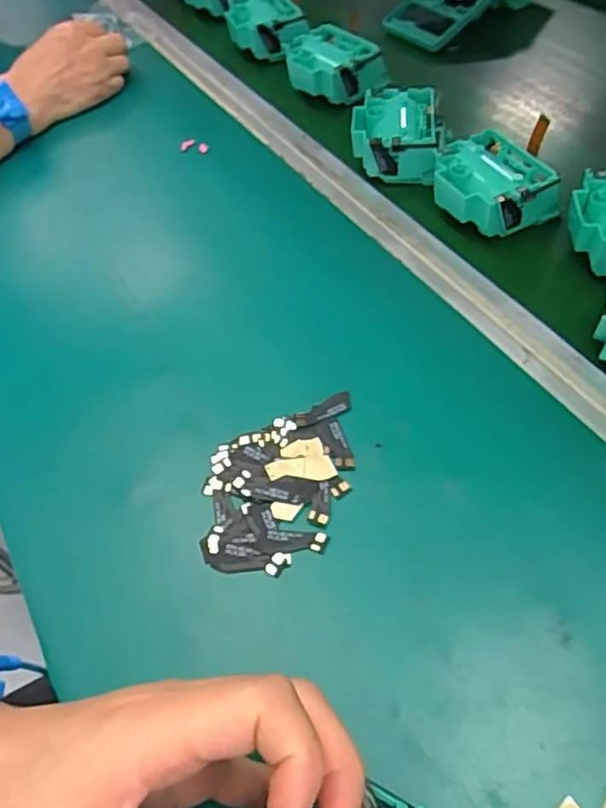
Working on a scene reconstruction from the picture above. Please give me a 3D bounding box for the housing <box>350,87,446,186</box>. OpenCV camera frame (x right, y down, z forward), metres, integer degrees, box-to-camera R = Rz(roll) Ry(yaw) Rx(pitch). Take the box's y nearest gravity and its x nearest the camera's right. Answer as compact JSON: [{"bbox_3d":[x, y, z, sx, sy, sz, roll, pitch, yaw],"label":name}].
[{"bbox_3d":[0.077,-0.215,0.494,0.072,0.037,0.081,7,55,10],"label":"housing"}]

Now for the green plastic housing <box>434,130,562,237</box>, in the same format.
[{"bbox_3d":[0.135,-0.158,0.446,0.073,0.036,0.078,-22,55,-10],"label":"green plastic housing"}]

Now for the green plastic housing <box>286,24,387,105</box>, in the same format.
[{"bbox_3d":[0.026,-0.309,0.566,0.068,0.042,0.085,-34,54,-17],"label":"green plastic housing"}]

